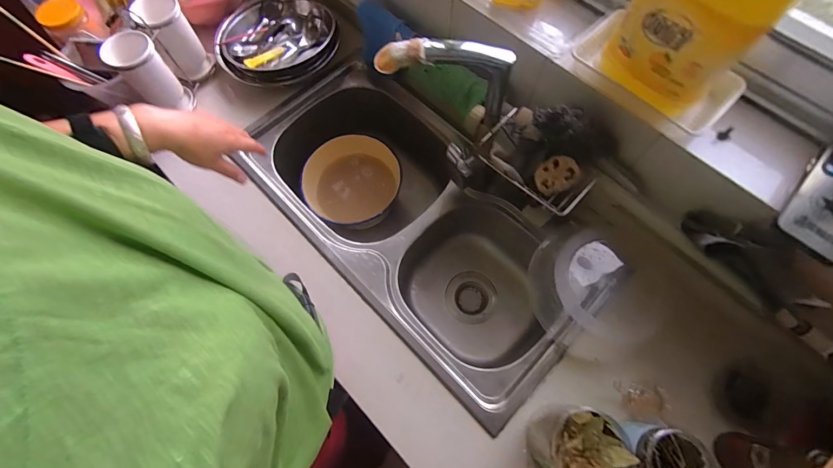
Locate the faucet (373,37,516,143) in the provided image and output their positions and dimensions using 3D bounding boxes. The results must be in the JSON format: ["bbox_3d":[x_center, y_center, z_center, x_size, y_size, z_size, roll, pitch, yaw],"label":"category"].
[{"bbox_3d":[0.037,-0.211,0.540,0.183,0.156,0.064,9,69,4],"label":"faucet"}]

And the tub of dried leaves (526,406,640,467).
[{"bbox_3d":[0.215,0.285,0.496,0.090,0.114,0.099,0,69,1],"label":"tub of dried leaves"}]

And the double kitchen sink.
[{"bbox_3d":[-0.010,-0.022,0.784,0.353,0.186,0.731,-42,74,-14],"label":"double kitchen sink"}]

